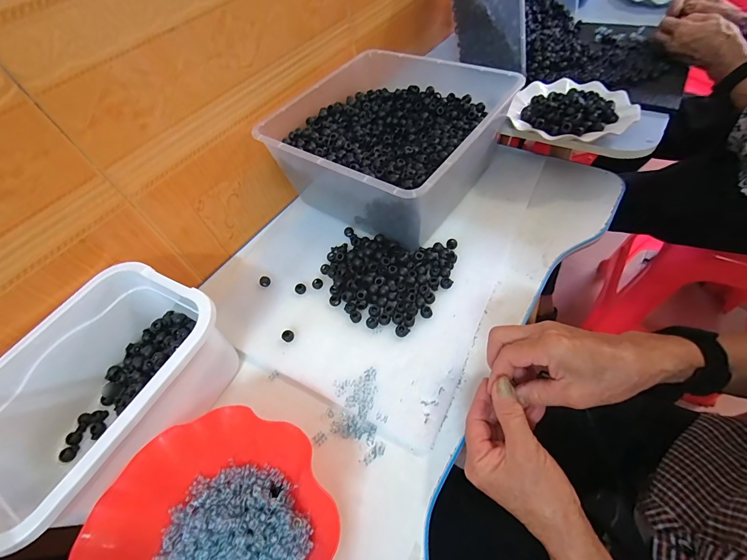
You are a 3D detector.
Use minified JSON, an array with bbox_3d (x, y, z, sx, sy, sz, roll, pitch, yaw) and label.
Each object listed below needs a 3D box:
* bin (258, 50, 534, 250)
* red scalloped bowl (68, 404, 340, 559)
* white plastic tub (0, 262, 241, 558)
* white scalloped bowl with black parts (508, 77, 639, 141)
[{"bbox_3d":[0.019,-0.229,0.534,0.300,0.134,0.305,31,64,19],"label":"bin"},{"bbox_3d":[-0.144,0.241,0.299,0.209,0.059,0.220,-4,54,6],"label":"red scalloped bowl"},{"bbox_3d":[-0.291,0.119,0.369,0.186,0.101,0.252,17,59,20],"label":"white plastic tub"},{"bbox_3d":[0.311,-0.280,0.526,0.169,0.027,0.169,-4,54,6],"label":"white scalloped bowl with black parts"}]

